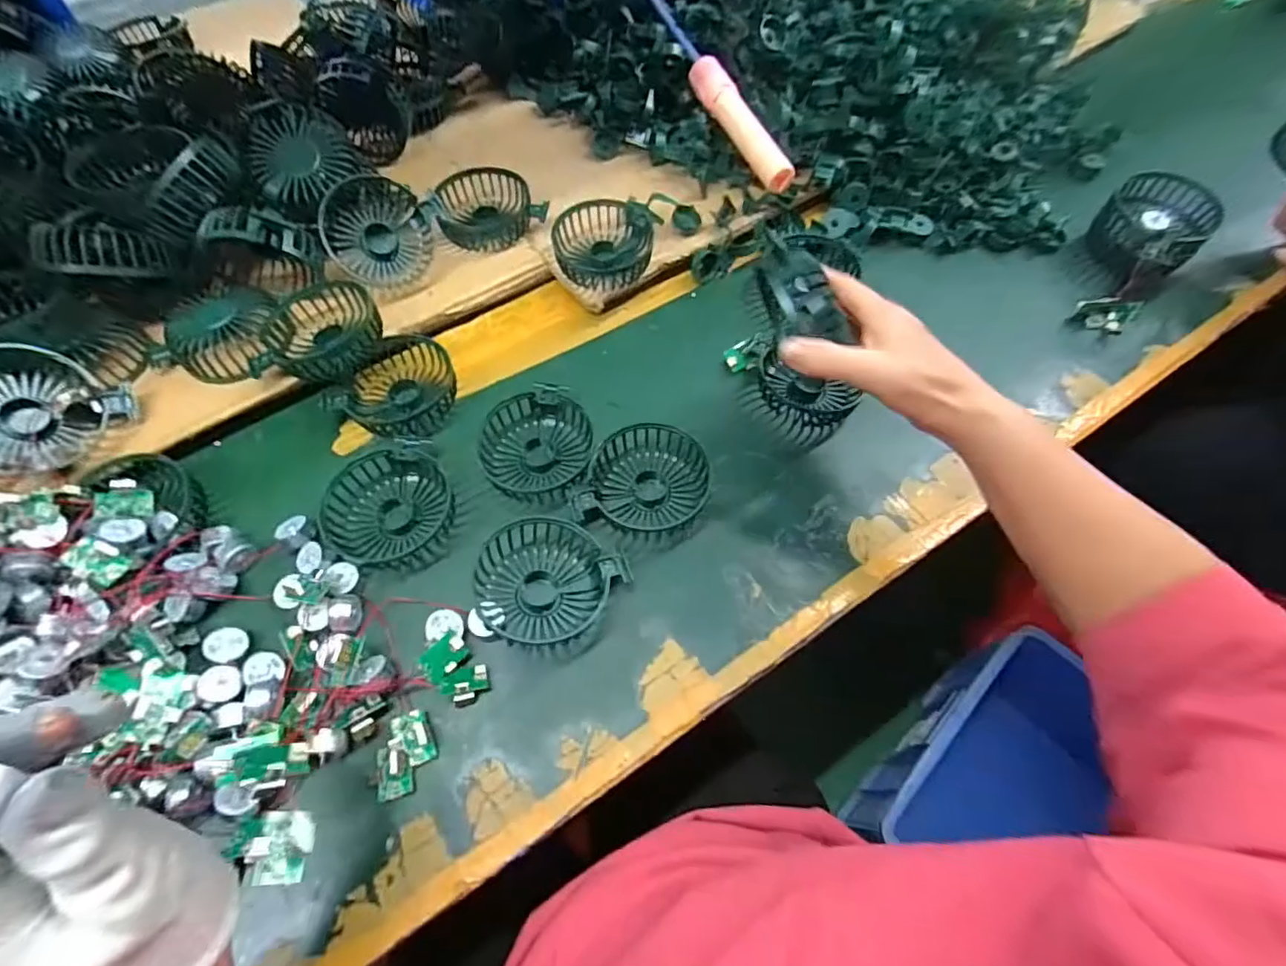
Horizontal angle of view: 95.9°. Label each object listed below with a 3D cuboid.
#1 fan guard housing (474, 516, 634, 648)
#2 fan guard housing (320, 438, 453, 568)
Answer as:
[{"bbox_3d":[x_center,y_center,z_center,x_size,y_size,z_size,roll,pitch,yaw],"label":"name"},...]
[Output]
[{"bbox_3d":[-0.066,0.067,0.389,0.091,0.025,0.081,20,64,10],"label":"fan guard housing"},{"bbox_3d":[-0.184,0.015,0.419,0.083,0.024,0.084,-22,64,-12],"label":"fan guard housing"}]

